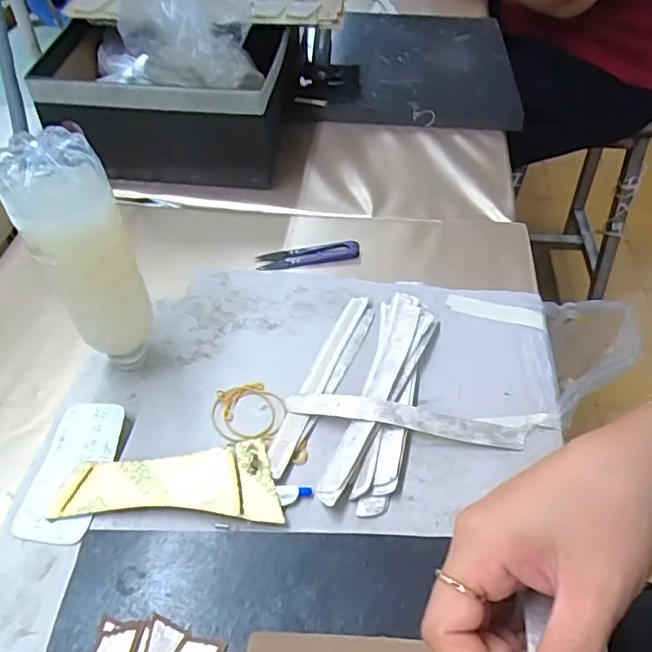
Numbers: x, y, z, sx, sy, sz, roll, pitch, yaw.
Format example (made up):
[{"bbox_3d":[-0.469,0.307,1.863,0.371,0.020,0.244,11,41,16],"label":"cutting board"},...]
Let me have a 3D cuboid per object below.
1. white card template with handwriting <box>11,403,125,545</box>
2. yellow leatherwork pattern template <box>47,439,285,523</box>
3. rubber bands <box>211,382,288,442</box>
[{"bbox_3d":[-0.185,0.104,0.418,0.054,0.004,0.104,0,53,8],"label":"white card template with handwriting"},{"bbox_3d":[-0.112,0.112,0.407,0.157,0.017,0.056,-1,46,0],"label":"yellow leatherwork pattern template"},{"bbox_3d":[-0.060,0.068,0.448,0.054,0.013,0.057,-1,46,1],"label":"rubber bands"}]

